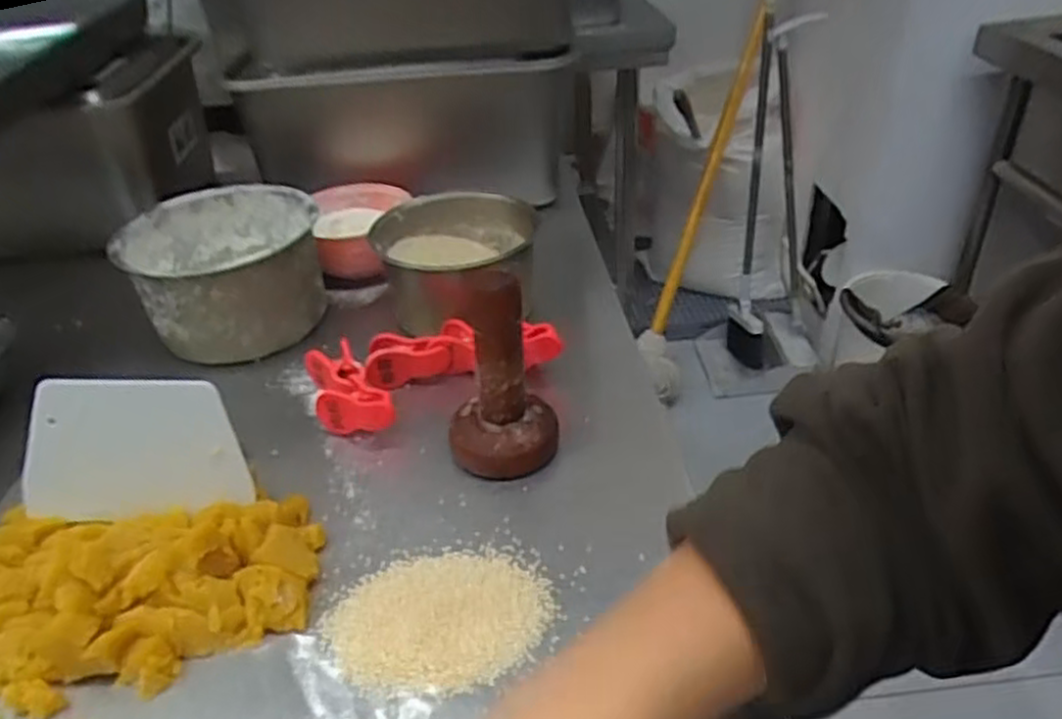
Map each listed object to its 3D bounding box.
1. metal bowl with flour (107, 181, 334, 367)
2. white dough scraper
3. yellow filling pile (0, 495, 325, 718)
[{"bbox_3d":[-0.247,-0.072,0.624,0.143,0.092,0.140,-3,36,2],"label":"metal bowl with flour"},{"bbox_3d":[-0.227,0.052,0.434,0.122,0.085,0.004,0,19,-6],"label":"white dough scraper"},{"bbox_3d":[-0.217,0.118,0.400,0.198,0.041,0.114,-9,36,-6],"label":"yellow filling pile"}]

